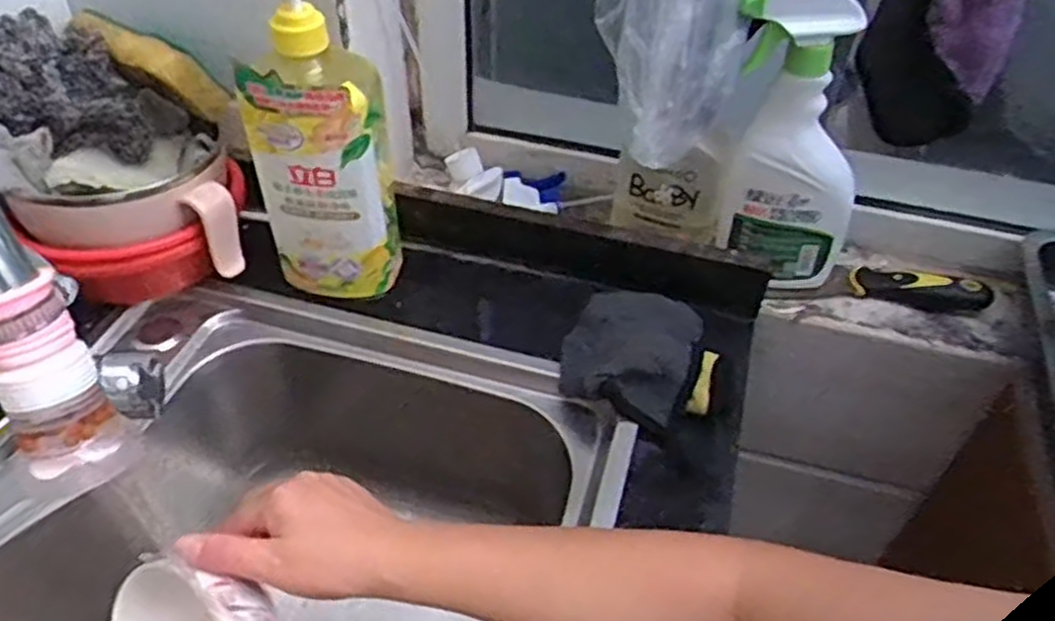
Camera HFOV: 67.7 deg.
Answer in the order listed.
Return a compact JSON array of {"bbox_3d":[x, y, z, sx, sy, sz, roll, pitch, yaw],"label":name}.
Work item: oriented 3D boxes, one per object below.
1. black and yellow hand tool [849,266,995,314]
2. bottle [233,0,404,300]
[{"bbox_3d":[0.332,-0.019,0.665,0.106,0.030,0.020,13,46,10],"label":"black and yellow hand tool"},{"bbox_3d":[-0.149,-0.121,0.569,0.096,0.258,0.054,0,45,-3],"label":"bottle"}]

